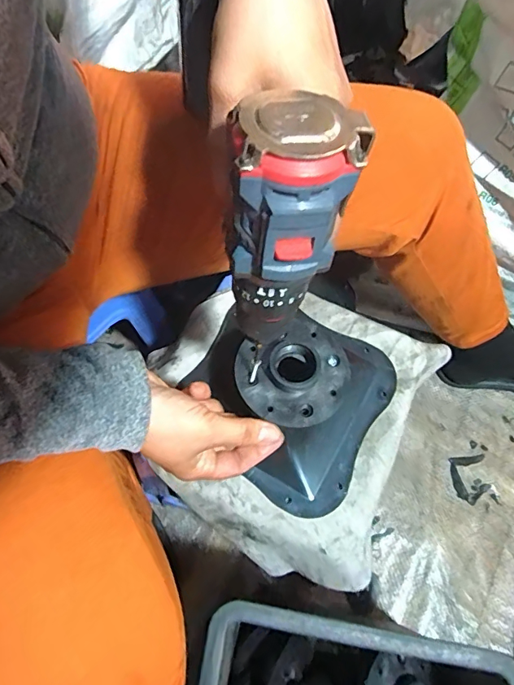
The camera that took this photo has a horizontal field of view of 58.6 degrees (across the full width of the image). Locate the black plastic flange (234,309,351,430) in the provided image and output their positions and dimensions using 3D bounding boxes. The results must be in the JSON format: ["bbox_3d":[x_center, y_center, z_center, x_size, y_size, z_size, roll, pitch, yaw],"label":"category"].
[{"bbox_3d":[0.032,0.023,0.379,0.095,0.025,0.088,1,66,-2],"label":"black plastic flange"}]

